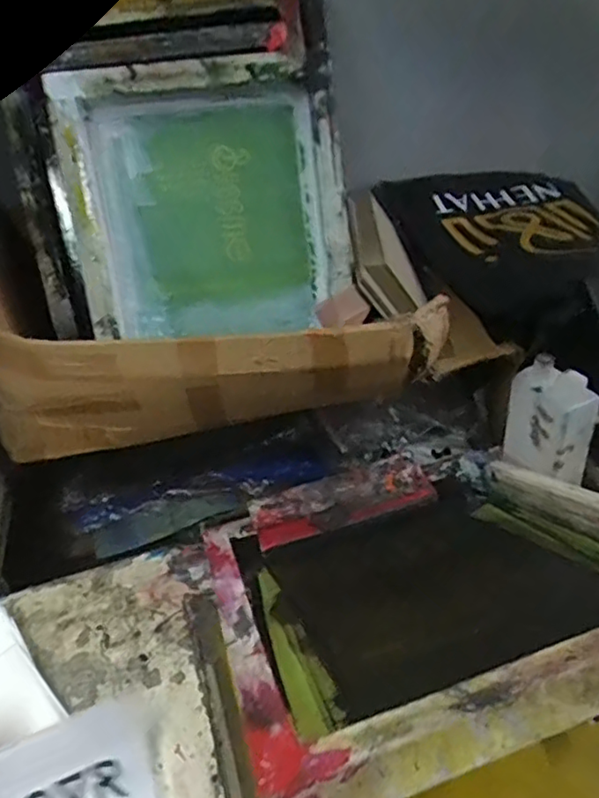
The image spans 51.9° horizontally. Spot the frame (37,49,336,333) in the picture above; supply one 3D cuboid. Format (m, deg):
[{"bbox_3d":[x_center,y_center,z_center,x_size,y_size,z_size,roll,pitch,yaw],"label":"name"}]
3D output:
[{"bbox_3d":[-0.135,-0.272,0.860,0.344,0.353,0.058,-8,20,-8],"label":"frame"}]

